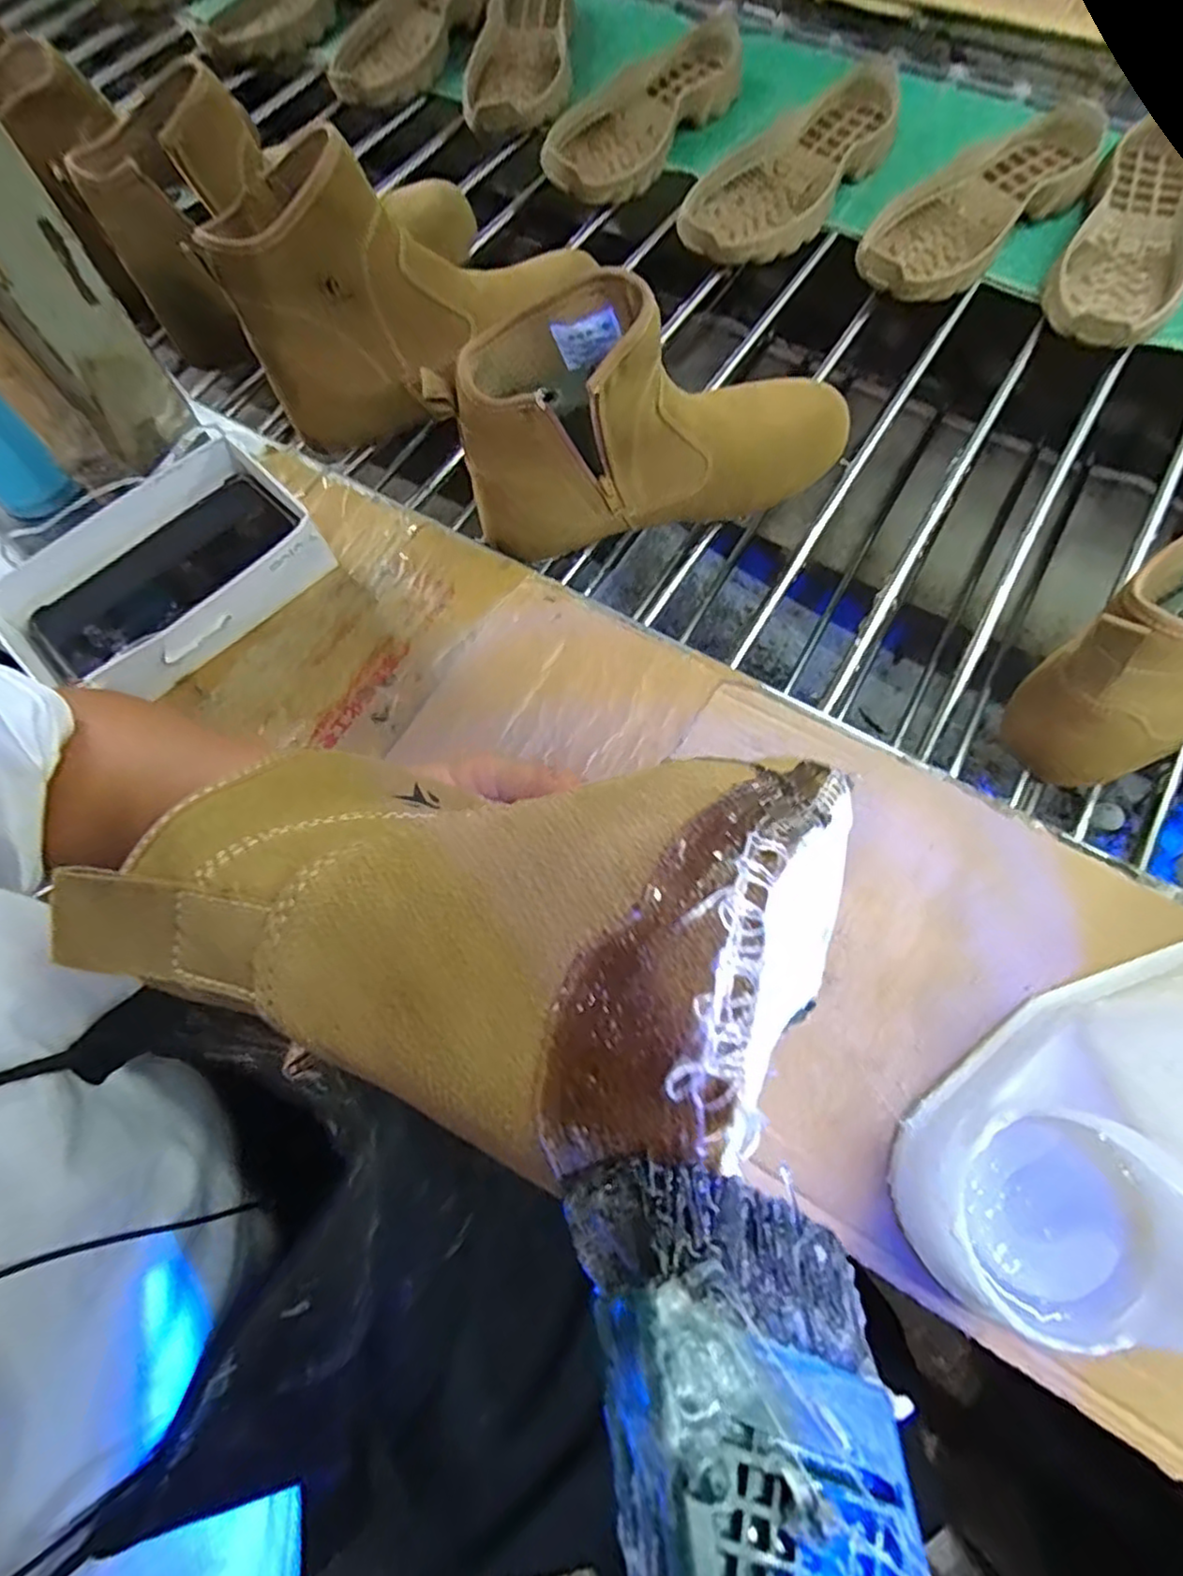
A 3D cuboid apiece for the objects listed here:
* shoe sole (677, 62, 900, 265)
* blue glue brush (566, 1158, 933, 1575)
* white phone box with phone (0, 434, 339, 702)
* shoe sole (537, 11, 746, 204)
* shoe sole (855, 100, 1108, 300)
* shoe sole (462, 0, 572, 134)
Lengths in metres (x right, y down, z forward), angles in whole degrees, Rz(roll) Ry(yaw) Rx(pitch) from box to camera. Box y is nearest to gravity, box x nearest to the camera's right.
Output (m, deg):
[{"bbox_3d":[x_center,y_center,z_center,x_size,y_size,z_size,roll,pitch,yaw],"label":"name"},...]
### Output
[{"bbox_3d":[0.193,-0.597,0.642,0.114,0.039,0.292,37,73,10],"label":"shoe sole"},{"bbox_3d":[0.024,0.110,0.067,0.036,0.019,0.129,-7,67,-2],"label":"blue glue brush"},{"bbox_3d":[-0.274,-0.134,0.443,0.193,0.053,0.112,-43,73,-12],"label":"white phone box with phone"},{"bbox_3d":[0.051,-0.687,0.678,0.118,0.040,0.282,39,73,10],"label":"shoe sole"},{"bbox_3d":[0.346,-0.531,0.608,0.267,0.059,0.110,-40,77,-15],"label":"shoe sole"},{"bbox_3d":[-0.069,-0.834,0.737,0.104,0.036,0.298,7,70,0],"label":"shoe sole"}]

